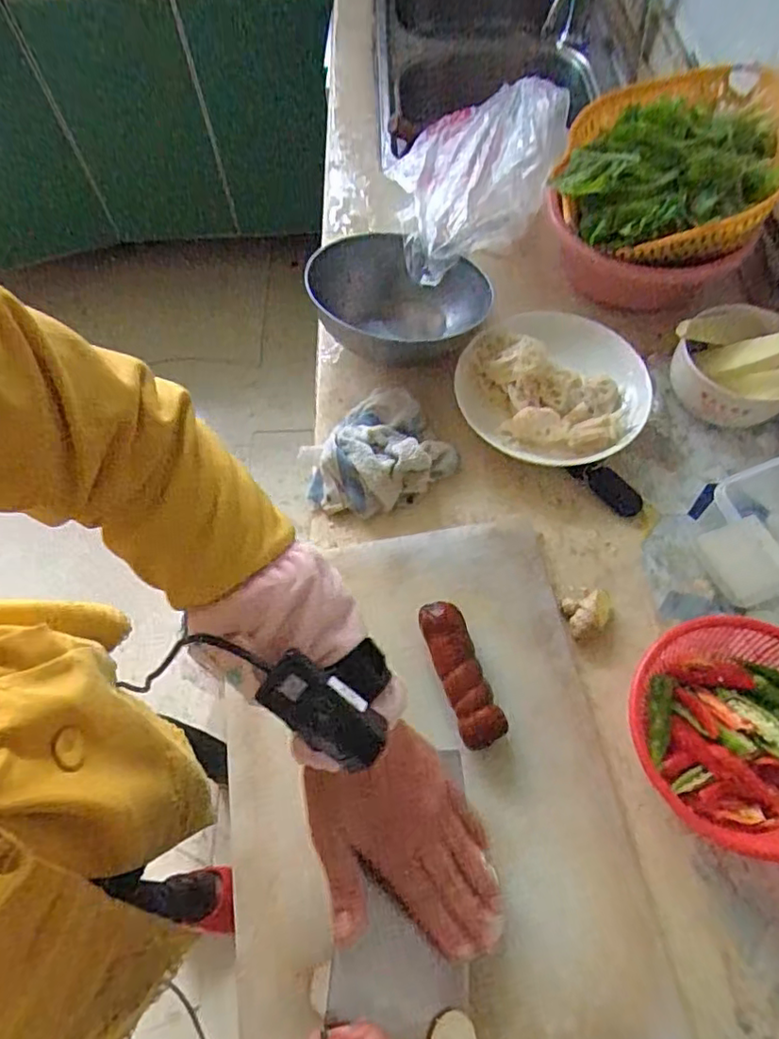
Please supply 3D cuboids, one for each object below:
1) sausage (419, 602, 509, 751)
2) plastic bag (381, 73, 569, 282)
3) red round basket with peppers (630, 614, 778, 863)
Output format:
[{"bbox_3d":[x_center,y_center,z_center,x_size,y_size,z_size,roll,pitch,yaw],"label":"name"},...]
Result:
[{"bbox_3d":[0.058,0.129,0.497,0.035,0.042,0.118,-18,65,-7],"label":"sausage"},{"bbox_3d":[0.100,-0.420,0.697,0.198,0.102,0.238,-11,65,-4],"label":"plastic bag"},{"bbox_3d":[0.281,0.161,0.470,0.167,0.051,0.162,0,64,1],"label":"red round basket with peppers"}]

